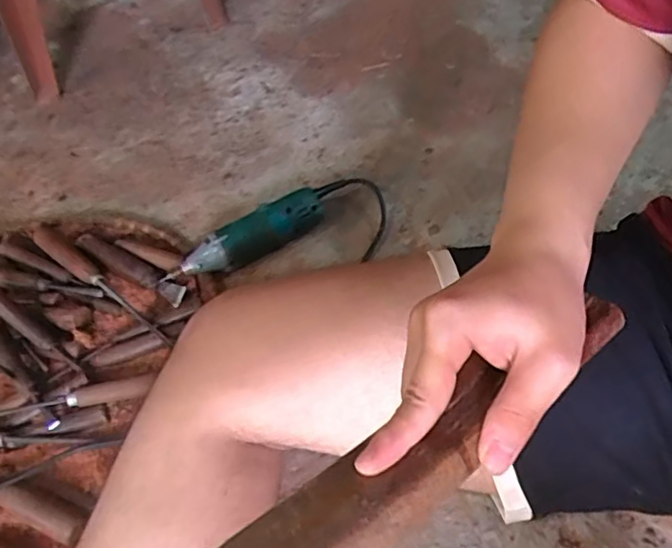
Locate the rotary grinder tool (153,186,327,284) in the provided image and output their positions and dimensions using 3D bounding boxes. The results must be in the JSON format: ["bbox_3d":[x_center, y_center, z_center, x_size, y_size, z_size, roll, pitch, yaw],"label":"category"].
[{"bbox_3d":[-0.109,-0.040,0.692,0.215,0.047,0.042,-29,57,-17],"label":"rotary grinder tool"}]

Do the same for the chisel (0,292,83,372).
[{"bbox_3d":[-0.335,0.062,0.634,0.131,0.020,0.021,38,62,1],"label":"chisel"}]

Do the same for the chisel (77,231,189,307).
[{"bbox_3d":[-0.253,-0.011,0.699,0.151,0.028,0.030,25,59,21],"label":"chisel"}]

